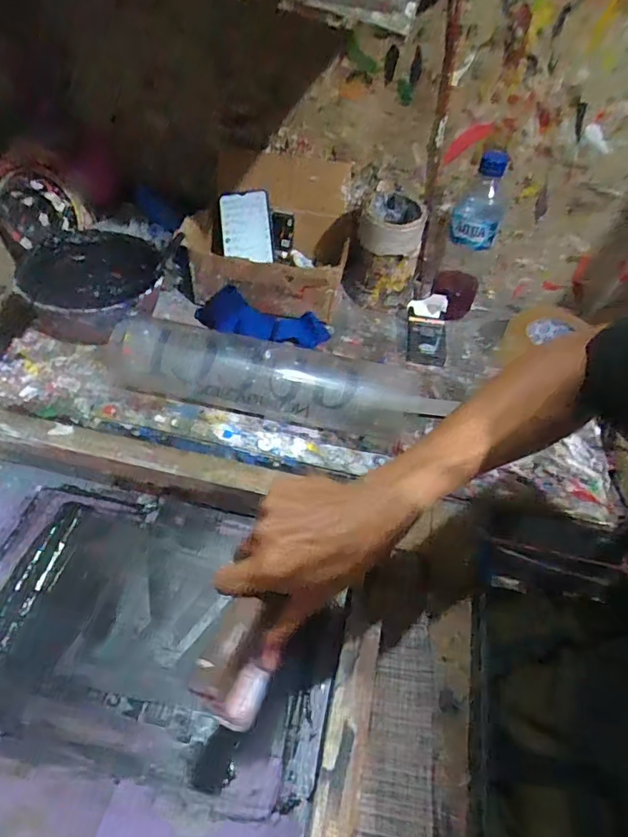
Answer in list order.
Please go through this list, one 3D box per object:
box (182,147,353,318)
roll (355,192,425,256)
[{"bbox_3d":[-0.062,-0.270,0.729,0.213,0.145,0.190,10,50,3],"label":"box"},{"bbox_3d":[0.113,-0.282,0.717,0.088,0.050,0.101,12,50,5],"label":"roll"}]

